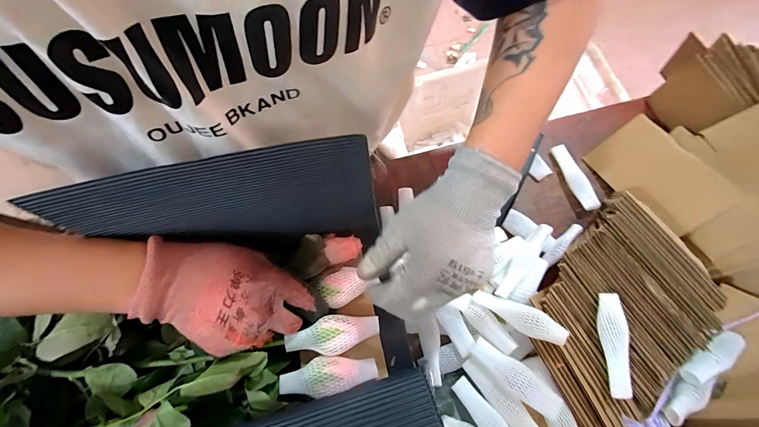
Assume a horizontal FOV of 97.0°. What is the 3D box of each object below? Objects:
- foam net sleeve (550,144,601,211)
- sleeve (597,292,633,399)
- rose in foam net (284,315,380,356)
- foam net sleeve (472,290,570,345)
[{"bbox_3d":[0.248,-0.047,0.425,0.023,0.013,0.090,-19,73,-4],"label":"foam net sleeve"},{"bbox_3d":[0.218,0.122,0.313,0.020,0.019,0.091,-4,73,0],"label":"sleeve"},{"bbox_3d":[-0.040,0.110,0.307,0.087,0.022,0.032,-3,71,-23],"label":"rose in foam net"},{"bbox_3d":[0.138,0.100,0.335,0.090,0.013,0.025,23,72,40],"label":"foam net sleeve"}]

